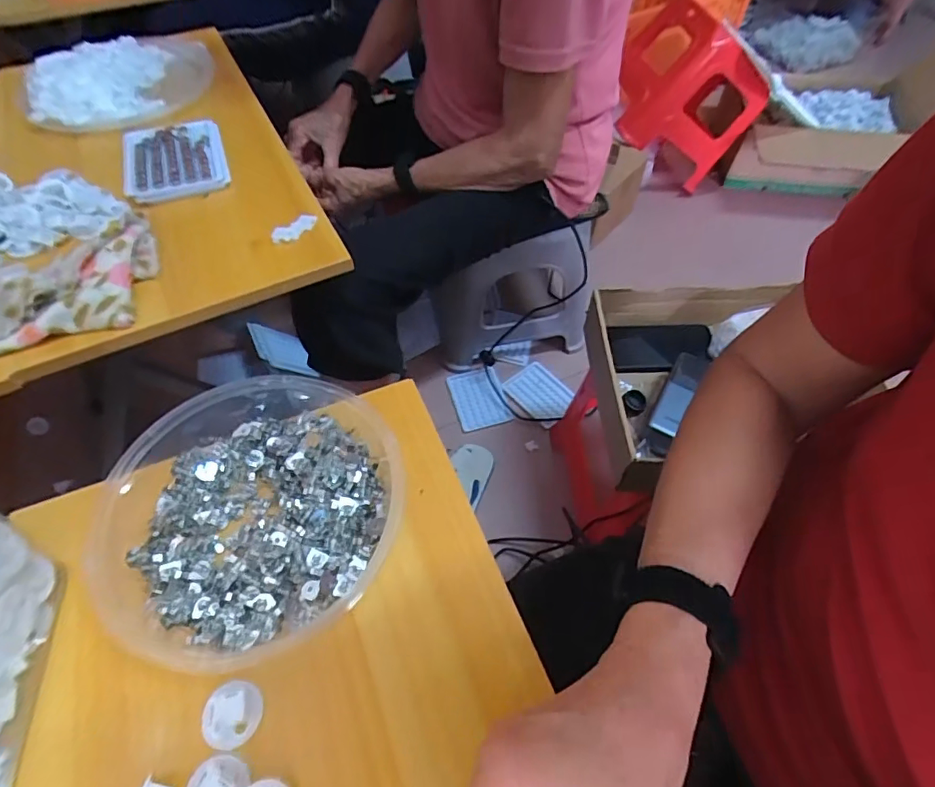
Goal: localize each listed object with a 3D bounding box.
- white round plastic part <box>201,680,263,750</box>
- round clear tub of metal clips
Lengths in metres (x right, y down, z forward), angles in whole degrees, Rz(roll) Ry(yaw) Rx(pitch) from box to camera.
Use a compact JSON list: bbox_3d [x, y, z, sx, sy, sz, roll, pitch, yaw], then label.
[{"bbox_3d":[-0.131,0.178,0.289,0.030,0.012,0.031,1,56,-1],"label":"white round plastic part"},{"bbox_3d":[-0.145,0.070,0.344,0.193,0.039,0.190,1,56,-1],"label":"round clear tub of metal clips"}]

